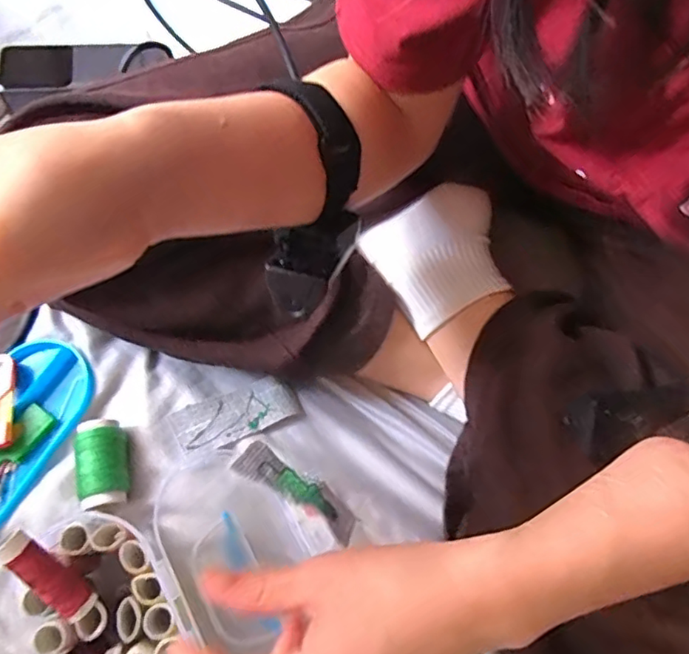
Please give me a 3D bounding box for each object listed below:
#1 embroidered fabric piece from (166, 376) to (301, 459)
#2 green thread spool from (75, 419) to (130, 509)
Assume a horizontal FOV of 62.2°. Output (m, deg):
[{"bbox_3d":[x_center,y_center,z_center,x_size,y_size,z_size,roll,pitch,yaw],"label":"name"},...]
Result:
[{"bbox_3d":[-0.077,0.059,0.394,0.085,0.012,0.036,-25,72,-11],"label":"embroidered fabric piece"},{"bbox_3d":[-0.155,0.088,0.368,0.027,0.023,0.054,-11,70,-7],"label":"green thread spool"}]

